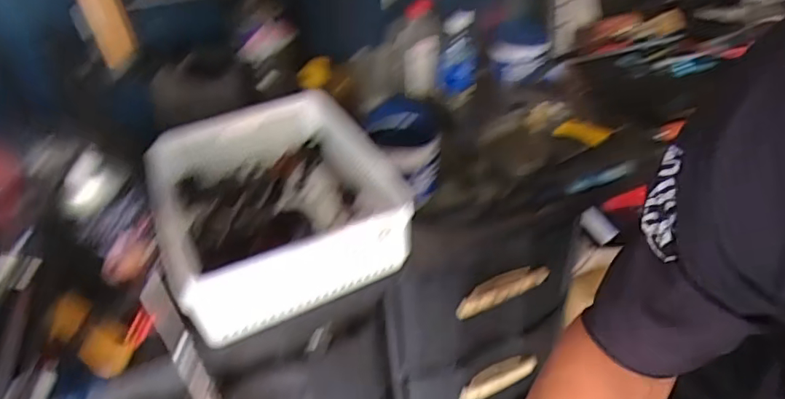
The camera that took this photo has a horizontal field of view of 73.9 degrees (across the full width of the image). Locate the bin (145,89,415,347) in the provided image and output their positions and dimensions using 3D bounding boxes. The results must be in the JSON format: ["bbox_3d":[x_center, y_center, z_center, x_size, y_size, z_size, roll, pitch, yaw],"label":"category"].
[{"bbox_3d":[-0.146,-0.004,0.651,0.270,0.094,0.318,-20,42,-20],"label":"bin"}]

